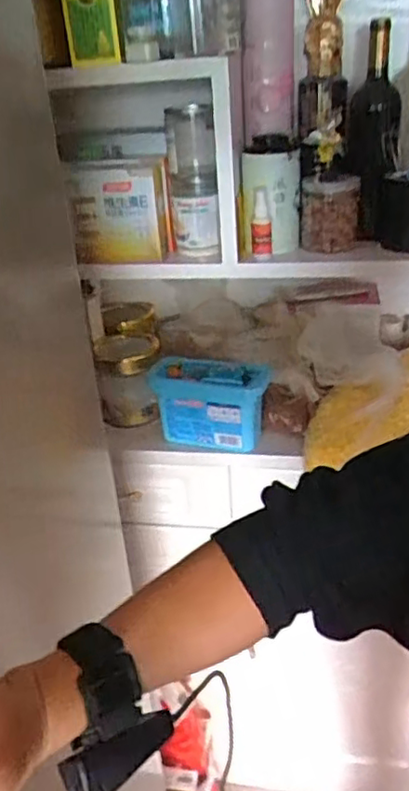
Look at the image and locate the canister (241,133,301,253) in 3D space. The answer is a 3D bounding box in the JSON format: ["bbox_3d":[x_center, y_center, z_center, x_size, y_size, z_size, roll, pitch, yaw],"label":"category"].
[{"bbox_3d":[0.095,-0.287,0.917,0.086,0.148,0.079,-3,28,2],"label":"canister"}]

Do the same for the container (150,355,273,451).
[{"bbox_3d":[0.010,0.011,0.963,0.177,0.113,0.084,7,30,19],"label":"container"}]

